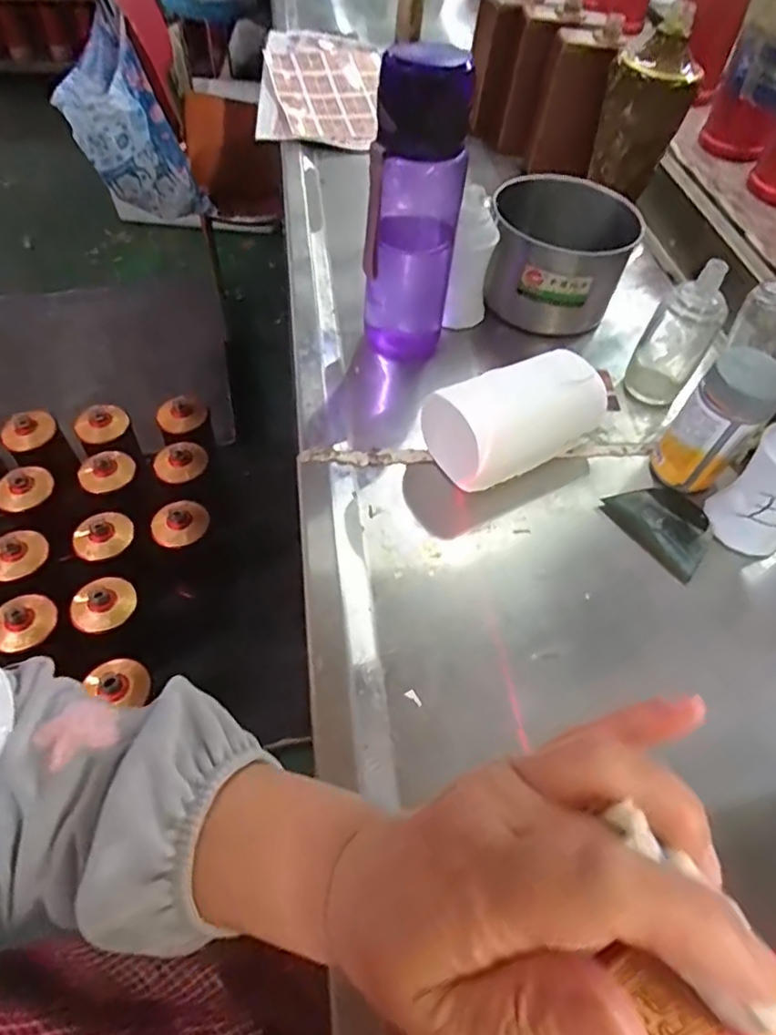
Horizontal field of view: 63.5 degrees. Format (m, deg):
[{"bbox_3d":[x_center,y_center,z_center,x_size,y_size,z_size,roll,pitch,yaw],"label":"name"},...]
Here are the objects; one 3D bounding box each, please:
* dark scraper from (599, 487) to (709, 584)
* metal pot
[{"bbox_3d":[0.211,0.005,0.479,0.052,0.010,0.080,-37,64,-10],"label":"dark scraper"},{"bbox_3d":[0.162,-0.248,0.606,0.124,0.106,0.115,2,52,-2],"label":"metal pot"}]

